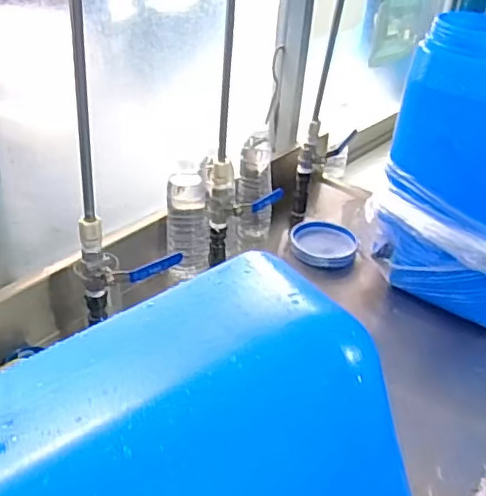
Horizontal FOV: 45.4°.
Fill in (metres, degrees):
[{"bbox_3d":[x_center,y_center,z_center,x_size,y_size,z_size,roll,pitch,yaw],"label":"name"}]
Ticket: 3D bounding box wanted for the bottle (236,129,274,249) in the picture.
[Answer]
[{"bbox_3d":[0.022,-0.091,1.040,0.064,0.223,0.054,6,33,3],"label":"bottle"}]

